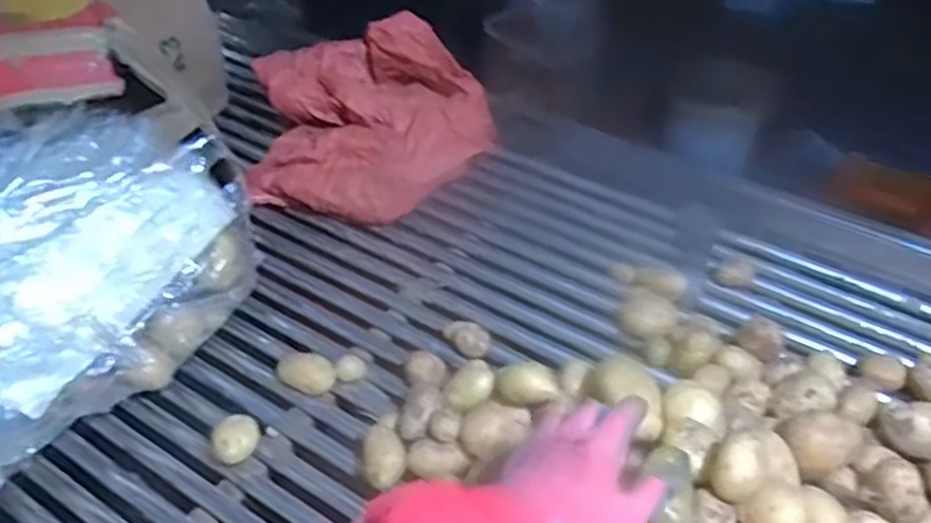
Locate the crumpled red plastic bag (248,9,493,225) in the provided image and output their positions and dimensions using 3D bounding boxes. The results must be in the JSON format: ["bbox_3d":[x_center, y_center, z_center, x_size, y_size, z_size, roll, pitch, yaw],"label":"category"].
[{"bbox_3d":[-0.121,-0.174,0.904,0.284,0.167,0.237,-4,40,-2],"label":"crumpled red plastic bag"}]

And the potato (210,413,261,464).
[{"bbox_3d":[-0.202,0.162,0.630,0.040,0.041,0.034,-14,42,-14],"label":"potato"}]

